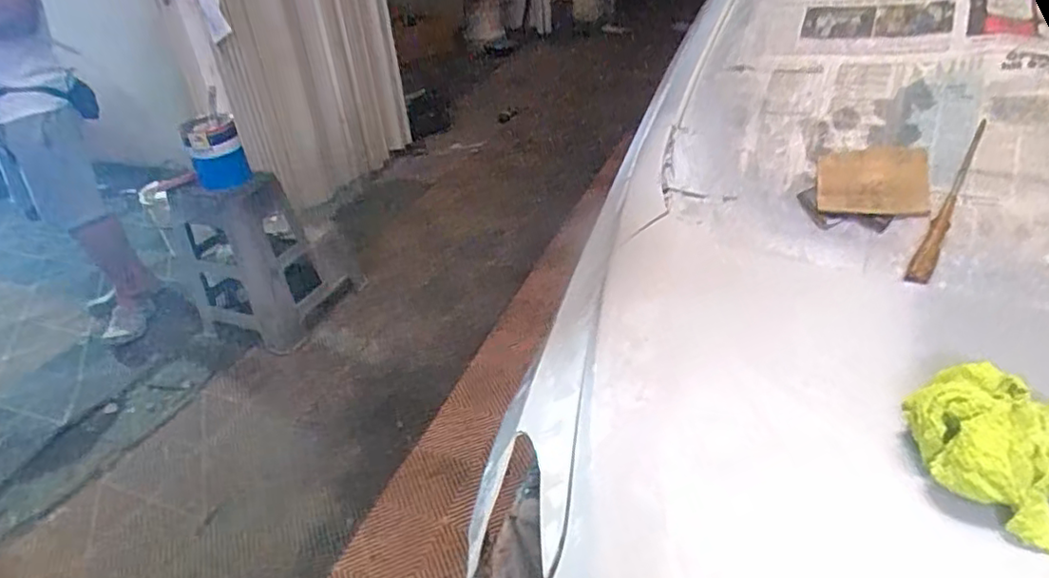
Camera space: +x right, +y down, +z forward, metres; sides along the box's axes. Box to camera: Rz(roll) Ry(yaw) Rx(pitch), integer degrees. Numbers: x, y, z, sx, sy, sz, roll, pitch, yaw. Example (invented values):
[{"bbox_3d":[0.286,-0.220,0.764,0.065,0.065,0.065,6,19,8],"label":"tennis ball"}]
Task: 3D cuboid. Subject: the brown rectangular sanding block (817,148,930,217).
[{"bbox_3d":[0.482,-0.149,0.867,0.133,0.007,0.105,1,67,22],"label":"brown rectangular sanding block"}]

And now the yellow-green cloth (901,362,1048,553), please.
[{"bbox_3d":[0.412,0.138,0.551,0.121,0.090,0.113,9,36,19],"label":"yellow-green cloth"}]

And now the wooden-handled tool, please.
[{"bbox_3d":[0.548,-0.111,0.803,0.027,0.018,0.257,22,74,34],"label":"wooden-handled tool"}]

